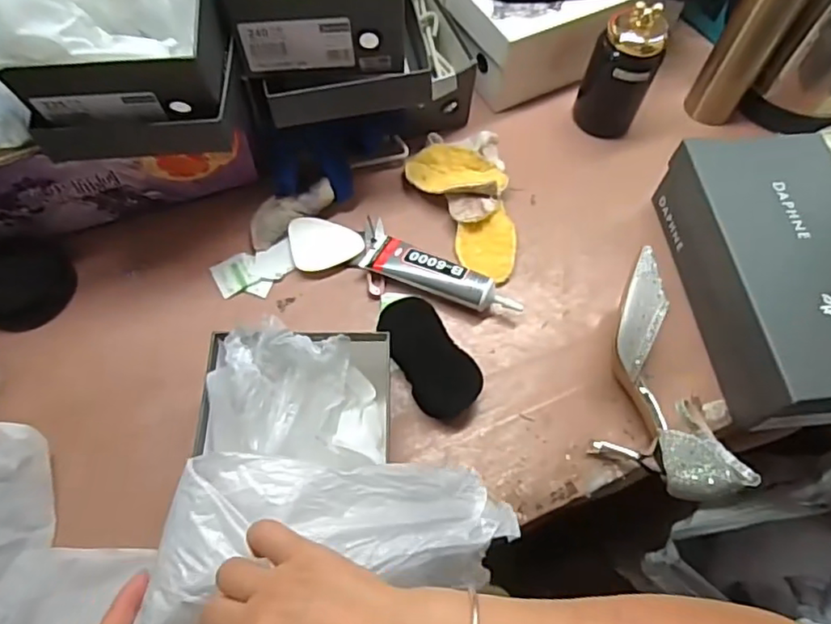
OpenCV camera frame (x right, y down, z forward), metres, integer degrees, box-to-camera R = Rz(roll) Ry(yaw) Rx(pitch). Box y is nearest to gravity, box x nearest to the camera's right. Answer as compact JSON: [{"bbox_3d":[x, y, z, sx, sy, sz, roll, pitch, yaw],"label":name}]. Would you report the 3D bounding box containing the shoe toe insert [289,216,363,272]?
[{"bbox_3d":[-0.100,-0.077,0.662,0.081,0.007,0.061,0,63,-3],"label":"shoe toe insert"}]

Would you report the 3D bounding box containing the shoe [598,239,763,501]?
[{"bbox_3d":[0.213,0.068,0.566,0.106,0.080,0.229,-14,65,-10],"label":"shoe"}]

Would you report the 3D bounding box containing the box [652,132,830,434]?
[{"bbox_3d":[0.375,-0.035,0.618,0.150,0.108,0.288,-5,64,-6],"label":"box"}]

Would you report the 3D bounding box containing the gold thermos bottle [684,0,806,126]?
[{"bbox_3d":[0.398,-0.332,0.701,0.066,0.236,0.056,32,66,12],"label":"gold thermos bottle"}]

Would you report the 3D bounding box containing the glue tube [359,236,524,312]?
[{"bbox_3d":[0.030,-0.040,0.642,0.170,0.034,0.047,23,65,8],"label":"glue tube"}]

